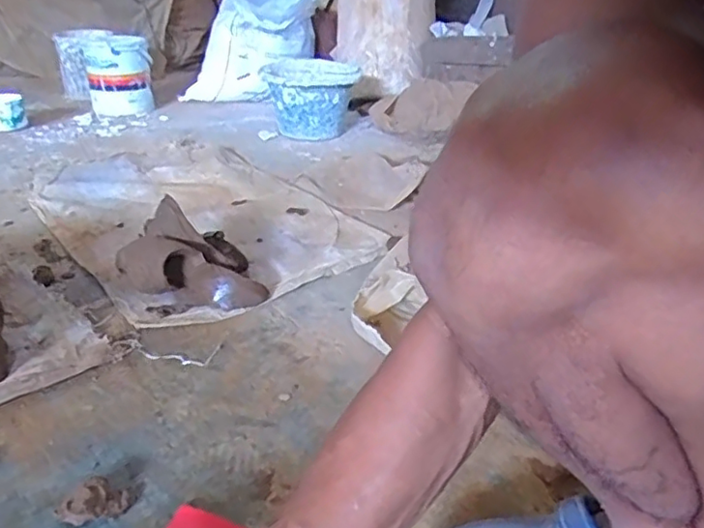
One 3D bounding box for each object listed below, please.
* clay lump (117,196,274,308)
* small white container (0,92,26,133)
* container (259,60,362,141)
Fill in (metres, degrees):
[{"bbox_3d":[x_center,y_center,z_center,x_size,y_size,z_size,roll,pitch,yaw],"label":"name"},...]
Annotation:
[{"bbox_3d":[-0.226,-0.013,0.858,0.184,0.106,0.126,-6,31,-15],"label":"clay lump"},{"bbox_3d":[-0.904,-0.391,1.539,0.120,0.088,0.129,-15,34,-28],"label":"small white container"},{"bbox_3d":[-0.100,-0.418,1.539,0.228,0.164,0.194,4,30,3],"label":"container"}]

